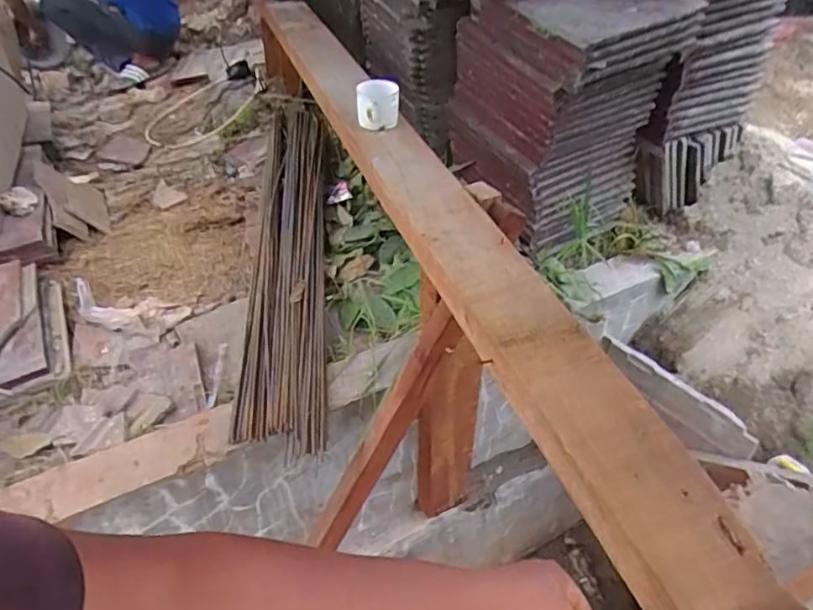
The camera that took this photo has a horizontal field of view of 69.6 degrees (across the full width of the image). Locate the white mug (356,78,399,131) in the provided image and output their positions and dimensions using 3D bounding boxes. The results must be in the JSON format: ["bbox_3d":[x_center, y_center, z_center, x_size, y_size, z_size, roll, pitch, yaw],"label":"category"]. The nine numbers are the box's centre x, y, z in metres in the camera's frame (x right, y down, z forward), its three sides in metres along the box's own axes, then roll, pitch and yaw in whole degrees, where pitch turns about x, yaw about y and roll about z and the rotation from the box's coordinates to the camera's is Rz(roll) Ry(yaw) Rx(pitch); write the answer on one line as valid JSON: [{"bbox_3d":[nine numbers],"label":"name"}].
[{"bbox_3d":[-0.057,-0.399,1.156,0.084,0.082,0.083,-5,41,-4],"label":"white mug"}]

